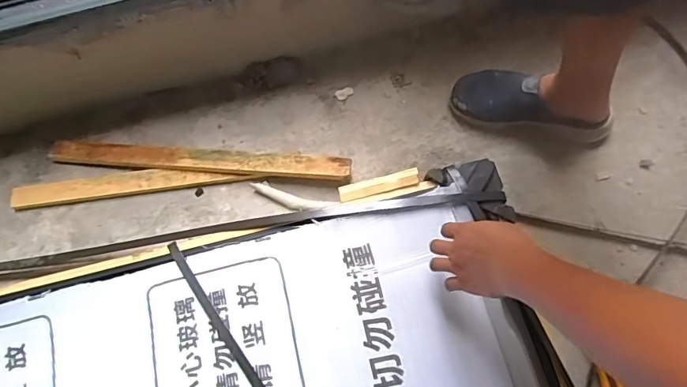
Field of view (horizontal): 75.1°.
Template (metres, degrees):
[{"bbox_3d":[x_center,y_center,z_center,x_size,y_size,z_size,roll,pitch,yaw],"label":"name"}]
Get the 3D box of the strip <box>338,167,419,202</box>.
[{"bbox_3d":[0.061,-0.015,0.770,0.137,0.011,0.028,-15,72,0],"label":"strip"}]

